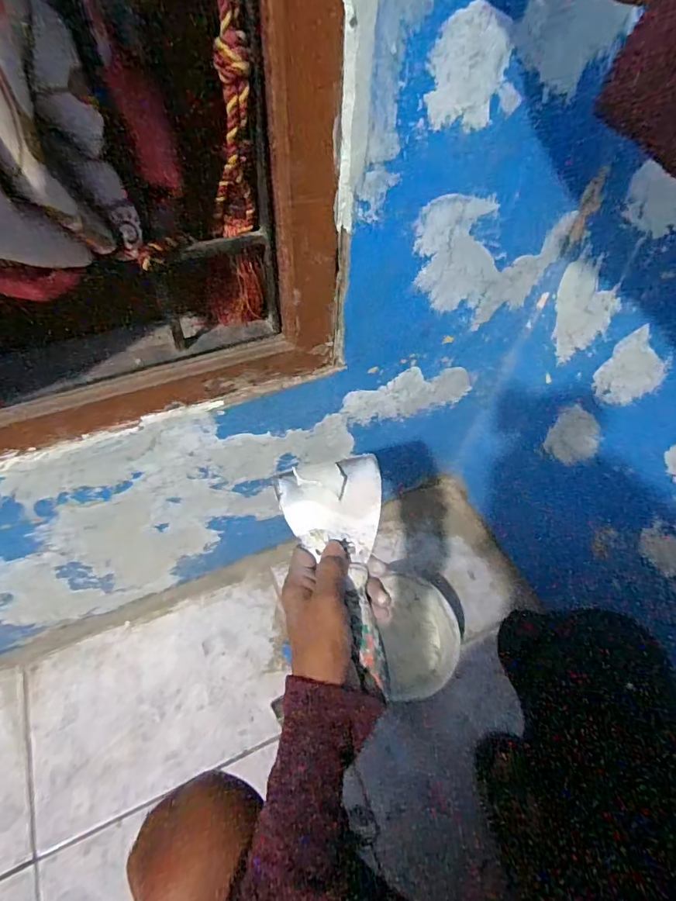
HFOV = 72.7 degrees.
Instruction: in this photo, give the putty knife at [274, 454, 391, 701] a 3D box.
[{"bbox_3d":[0.007,0.099,0.388,0.088,0.015,0.191,-8,67,-9],"label":"putty knife"}]

